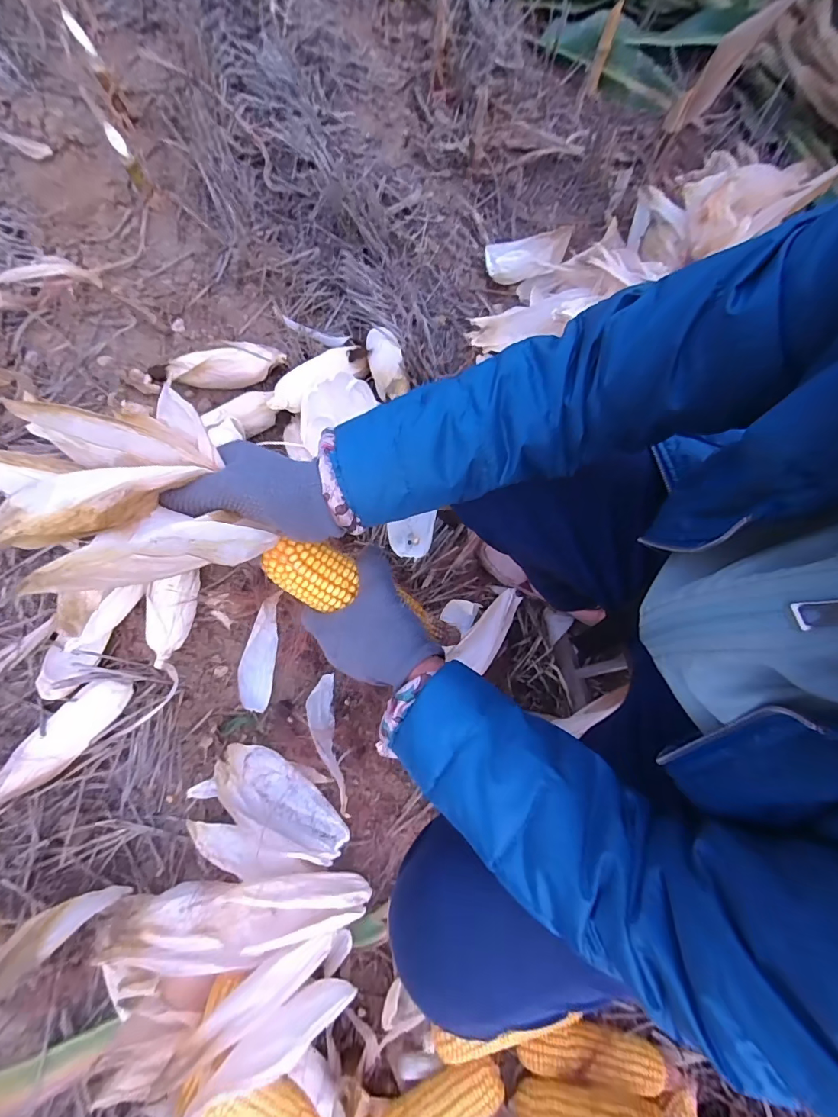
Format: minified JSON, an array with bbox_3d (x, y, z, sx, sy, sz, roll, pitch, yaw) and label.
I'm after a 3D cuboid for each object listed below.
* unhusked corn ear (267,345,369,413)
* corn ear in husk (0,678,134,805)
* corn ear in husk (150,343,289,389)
[{"bbox_3d":[-0.174,-0.311,0.759,0.061,0.045,0.212,41,60,10],"label":"unhusked corn ear"},{"bbox_3d":[-0.513,0.259,0.630,0.060,0.043,0.215,37,63,9],"label":"corn ear in husk"},{"bbox_3d":[-0.365,-0.355,0.808,0.276,0.058,0.067,-1,75,13],"label":"corn ear in husk"}]

